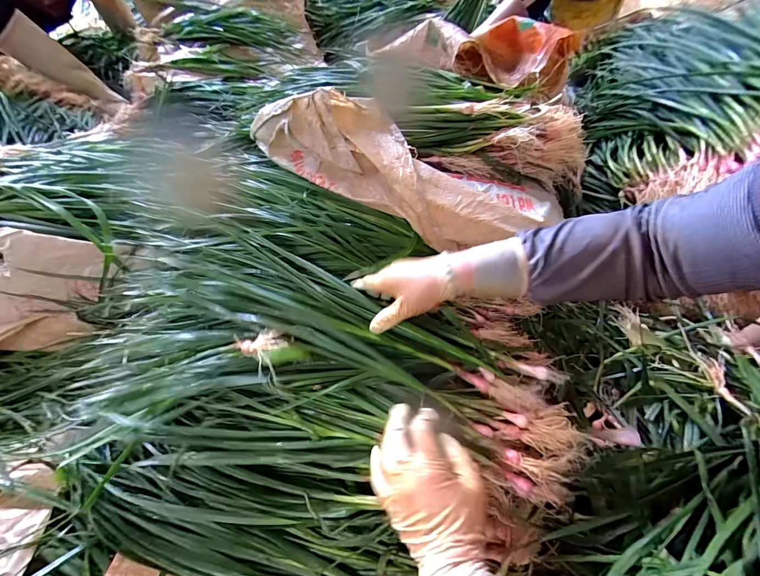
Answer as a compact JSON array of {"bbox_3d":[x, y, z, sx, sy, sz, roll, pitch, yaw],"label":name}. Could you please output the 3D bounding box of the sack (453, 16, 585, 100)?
[{"bbox_3d":[0.277,-0.466,0.650,0.192,0.113,0.245,18,58,16],"label":"sack"}]

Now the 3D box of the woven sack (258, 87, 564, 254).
[{"bbox_3d":[0.049,-0.192,0.467,0.484,0.123,0.220,23,59,4],"label":"woven sack"}]

